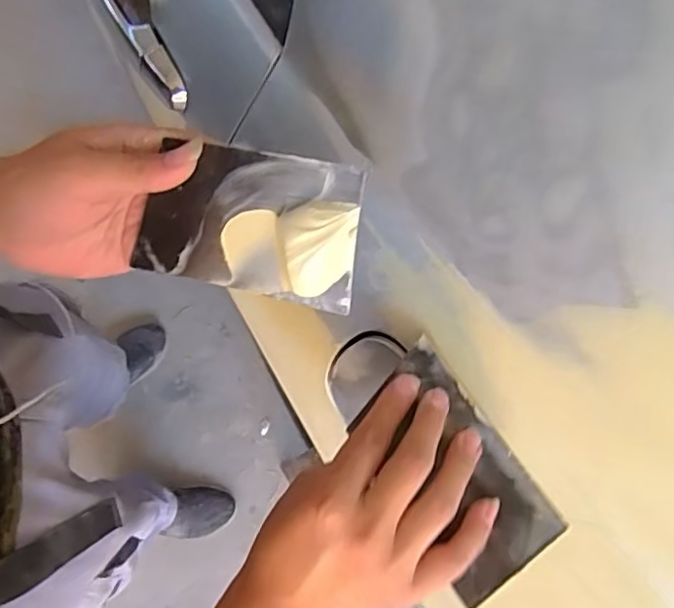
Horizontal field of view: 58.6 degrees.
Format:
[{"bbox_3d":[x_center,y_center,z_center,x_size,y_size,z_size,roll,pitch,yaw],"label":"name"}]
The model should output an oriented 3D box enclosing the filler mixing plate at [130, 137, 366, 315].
[{"bbox_3d":[-0.049,-0.040,0.308,0.118,0.012,0.073,13,110,15],"label":"filler mixing plate"}]

